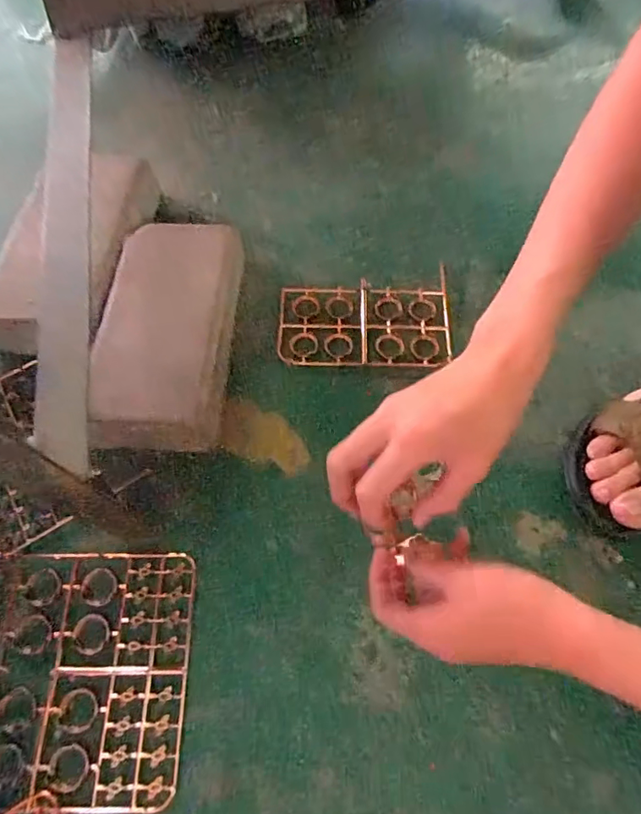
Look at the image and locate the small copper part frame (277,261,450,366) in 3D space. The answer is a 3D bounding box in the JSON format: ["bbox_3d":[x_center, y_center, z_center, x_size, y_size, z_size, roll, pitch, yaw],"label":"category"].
[{"bbox_3d":[0.044,-0.091,0.505,0.171,0.008,0.109,1,65,0],"label":"small copper part frame"}]

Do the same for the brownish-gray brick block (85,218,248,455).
[{"bbox_3d":[-0.136,-0.072,0.470,0.117,0.047,0.232,3,66,0],"label":"brownish-gray brick block"}]

